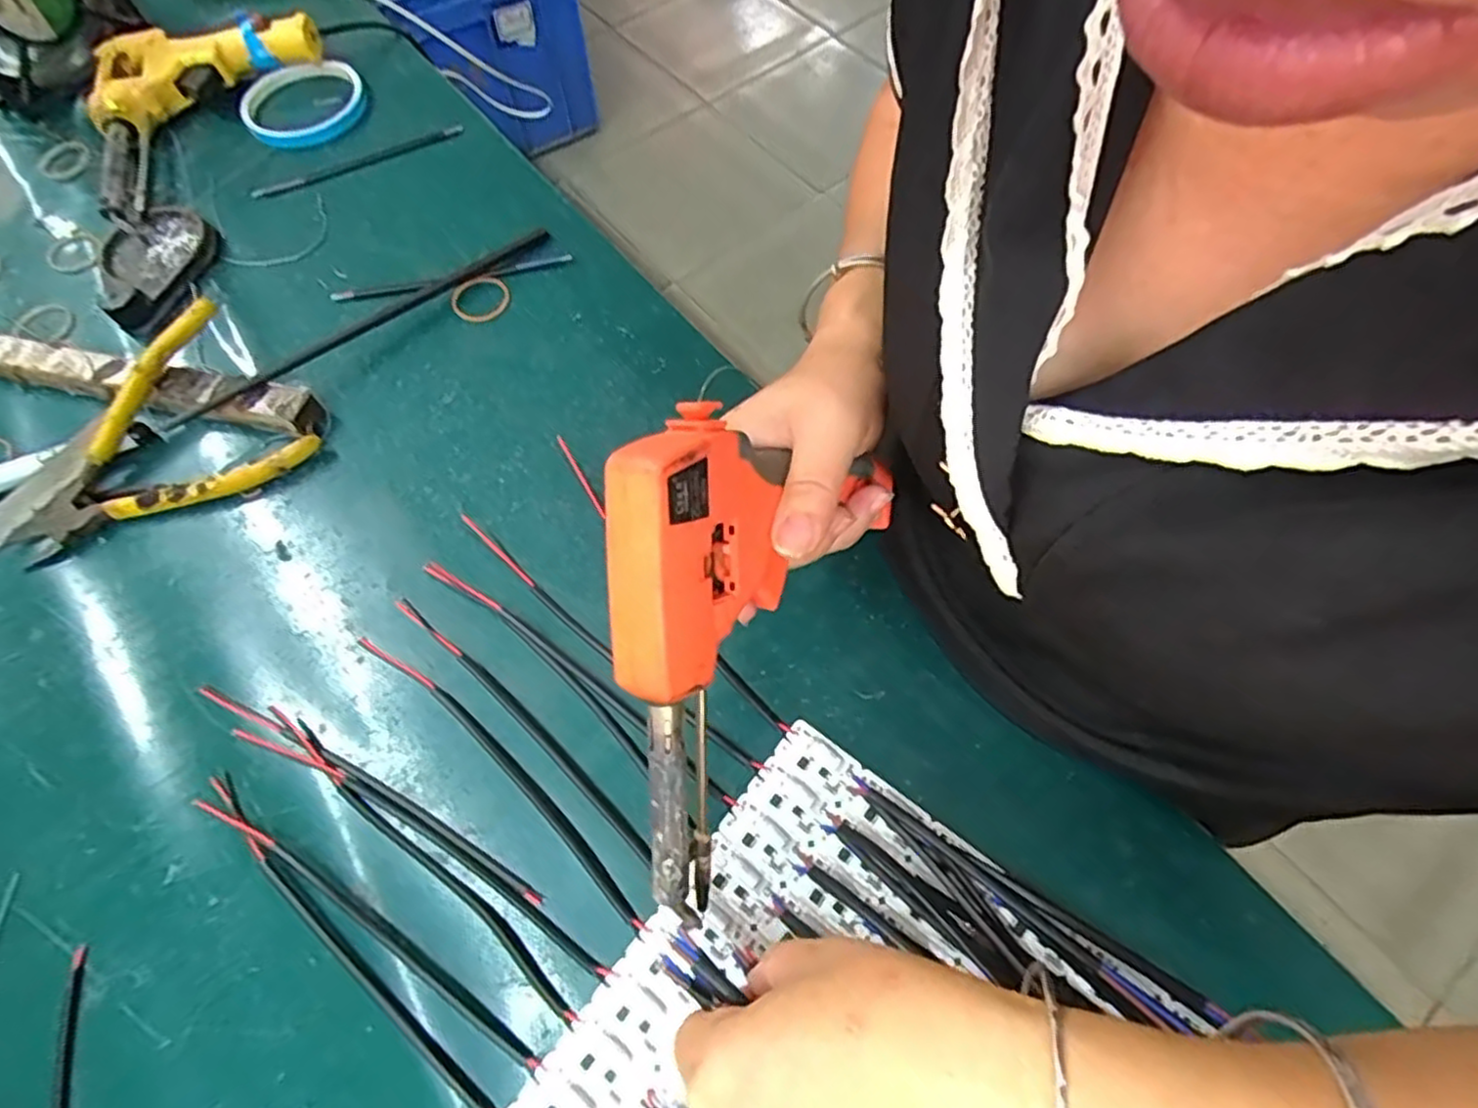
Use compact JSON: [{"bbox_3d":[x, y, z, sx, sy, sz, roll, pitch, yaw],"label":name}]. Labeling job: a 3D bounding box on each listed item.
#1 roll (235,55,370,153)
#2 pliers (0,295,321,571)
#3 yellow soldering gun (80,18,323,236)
[{"bbox_3d":[-0.310,-0.324,0.519,0.087,0.012,0.093,-1,64,1],"label":"roll"},{"bbox_3d":[-0.319,-0.052,0.374,0.154,0.042,0.100,-37,69,-15],"label":"pliers"},{"bbox_3d":[-0.400,-0.322,0.503,0.109,0.031,0.216,19,66,10],"label":"yellow soldering gun"}]

